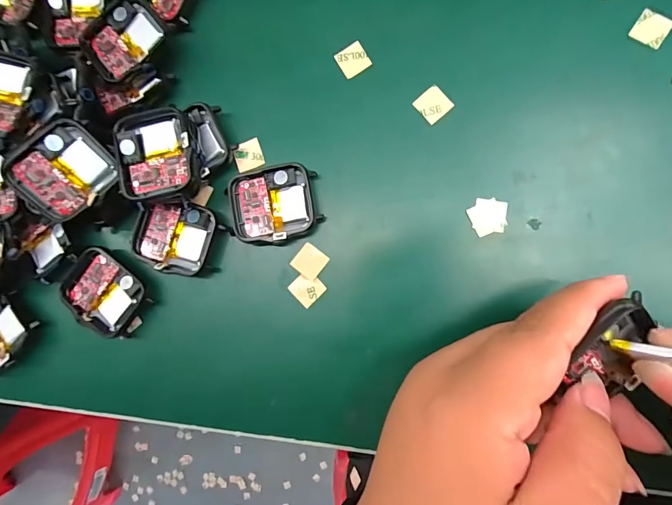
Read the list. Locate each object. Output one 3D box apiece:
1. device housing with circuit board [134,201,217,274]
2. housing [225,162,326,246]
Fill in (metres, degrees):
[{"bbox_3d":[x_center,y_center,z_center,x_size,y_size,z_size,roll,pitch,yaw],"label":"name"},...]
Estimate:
[{"bbox_3d":[-0.086,-0.008,0.201,0.041,0.006,0.036,9,88,7],"label":"device housing with circuit board"},{"bbox_3d":[-0.032,-0.024,0.197,0.045,0.008,0.039,-9,86,6],"label":"housing"}]

